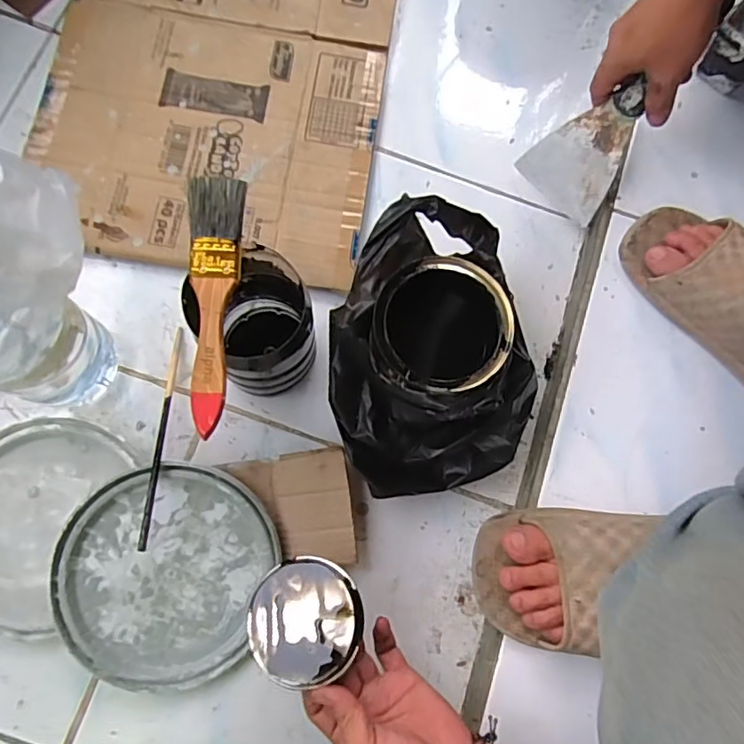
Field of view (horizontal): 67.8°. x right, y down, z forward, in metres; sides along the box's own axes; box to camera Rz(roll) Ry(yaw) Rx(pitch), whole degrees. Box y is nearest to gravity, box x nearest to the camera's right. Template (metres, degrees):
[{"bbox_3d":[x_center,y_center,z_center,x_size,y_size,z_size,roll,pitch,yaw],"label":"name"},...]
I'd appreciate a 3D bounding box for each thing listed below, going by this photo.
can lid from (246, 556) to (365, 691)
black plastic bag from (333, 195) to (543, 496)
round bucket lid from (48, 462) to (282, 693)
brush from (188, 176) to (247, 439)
[{"bbox_3d":[-0.048,0.178,0.397,0.080,0.007,0.083,-4,67,11],"label":"can lid"},{"bbox_3d":[0.044,-0.019,0.457,0.164,0.127,0.222,-13,78,-4],"label":"black plastic bag"},{"bbox_3d":[-0.170,0.164,0.454,0.159,0.030,0.171,0,78,-1],"label":"round bucket lid"},{"bbox_3d":[-0.103,-0.046,0.354,0.034,0.010,0.168,2,78,-5],"label":"brush"}]

